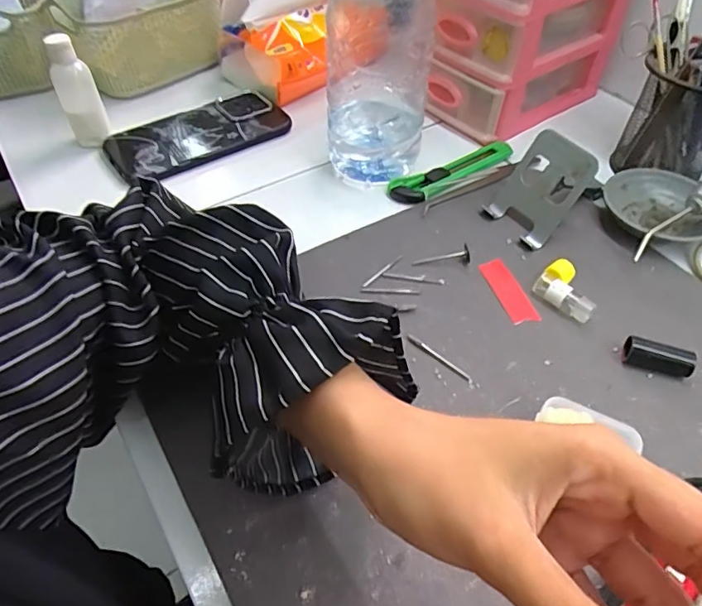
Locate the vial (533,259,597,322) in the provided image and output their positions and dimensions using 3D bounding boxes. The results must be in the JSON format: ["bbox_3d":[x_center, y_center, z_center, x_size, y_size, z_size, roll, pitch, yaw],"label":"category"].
[{"bbox_3d":[0.160,-0.010,0.388,0.033,0.017,0.044,-33,56,-25],"label":"vial"}]

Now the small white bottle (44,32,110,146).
[{"bbox_3d":[-0.247,-0.190,0.482,0.033,0.095,0.027,-25,53,-20],"label":"small white bottle"}]

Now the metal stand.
[{"bbox_3d":[0.151,-0.095,0.428,0.048,0.063,0.062,-25,53,-20],"label":"metal stand"}]

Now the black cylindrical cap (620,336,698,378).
[{"bbox_3d":[0.199,0.037,0.345,0.041,0.018,0.014,18,51,16],"label":"black cylindrical cap"}]

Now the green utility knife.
[{"bbox_3d":[0.097,-0.122,0.489,0.134,0.010,0.033,-26,53,-20],"label":"green utility knife"}]

